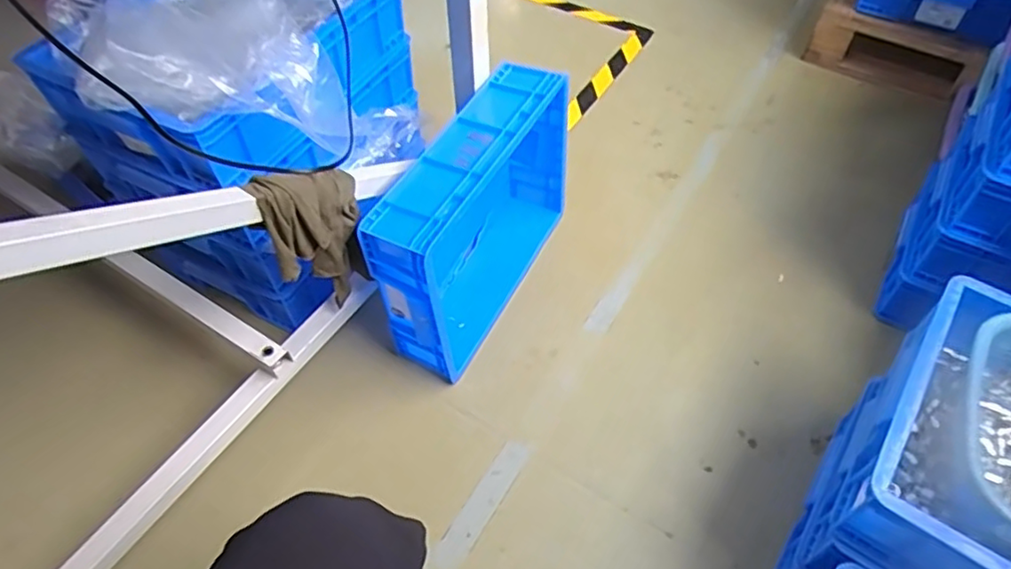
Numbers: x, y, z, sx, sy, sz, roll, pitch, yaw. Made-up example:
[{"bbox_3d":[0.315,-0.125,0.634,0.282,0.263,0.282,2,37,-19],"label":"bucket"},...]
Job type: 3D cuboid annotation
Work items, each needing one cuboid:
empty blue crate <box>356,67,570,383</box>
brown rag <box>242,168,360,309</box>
[{"bbox_3d":[-0.041,-0.100,0.966,0.128,0.299,0.405,23,57,16],"label":"empty blue crate"},{"bbox_3d":[-0.224,-0.061,0.767,0.056,0.210,0.130,38,62,25],"label":"brown rag"}]

